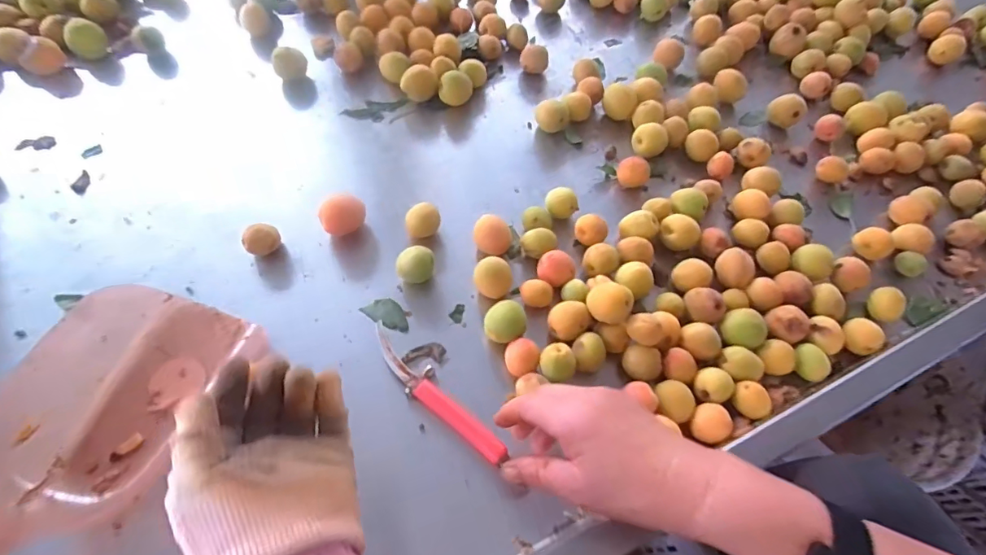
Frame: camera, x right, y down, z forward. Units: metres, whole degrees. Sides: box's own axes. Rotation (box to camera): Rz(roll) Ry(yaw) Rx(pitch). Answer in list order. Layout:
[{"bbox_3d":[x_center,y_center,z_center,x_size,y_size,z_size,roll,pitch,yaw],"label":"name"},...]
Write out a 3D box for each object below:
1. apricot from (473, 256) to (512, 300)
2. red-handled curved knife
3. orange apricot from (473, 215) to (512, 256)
[{"bbox_3d":[0.000,0.002,0.488,0.037,0.033,0.032,4,60,-2],"label":"apricot"},{"bbox_3d":[-0.054,0.101,0.430,0.169,0.012,0.029,39,64,20],"label":"red-handled curved knife"},{"bbox_3d":[-0.001,-0.042,0.518,0.039,0.036,0.034,4,60,-2],"label":"orange apricot"}]

